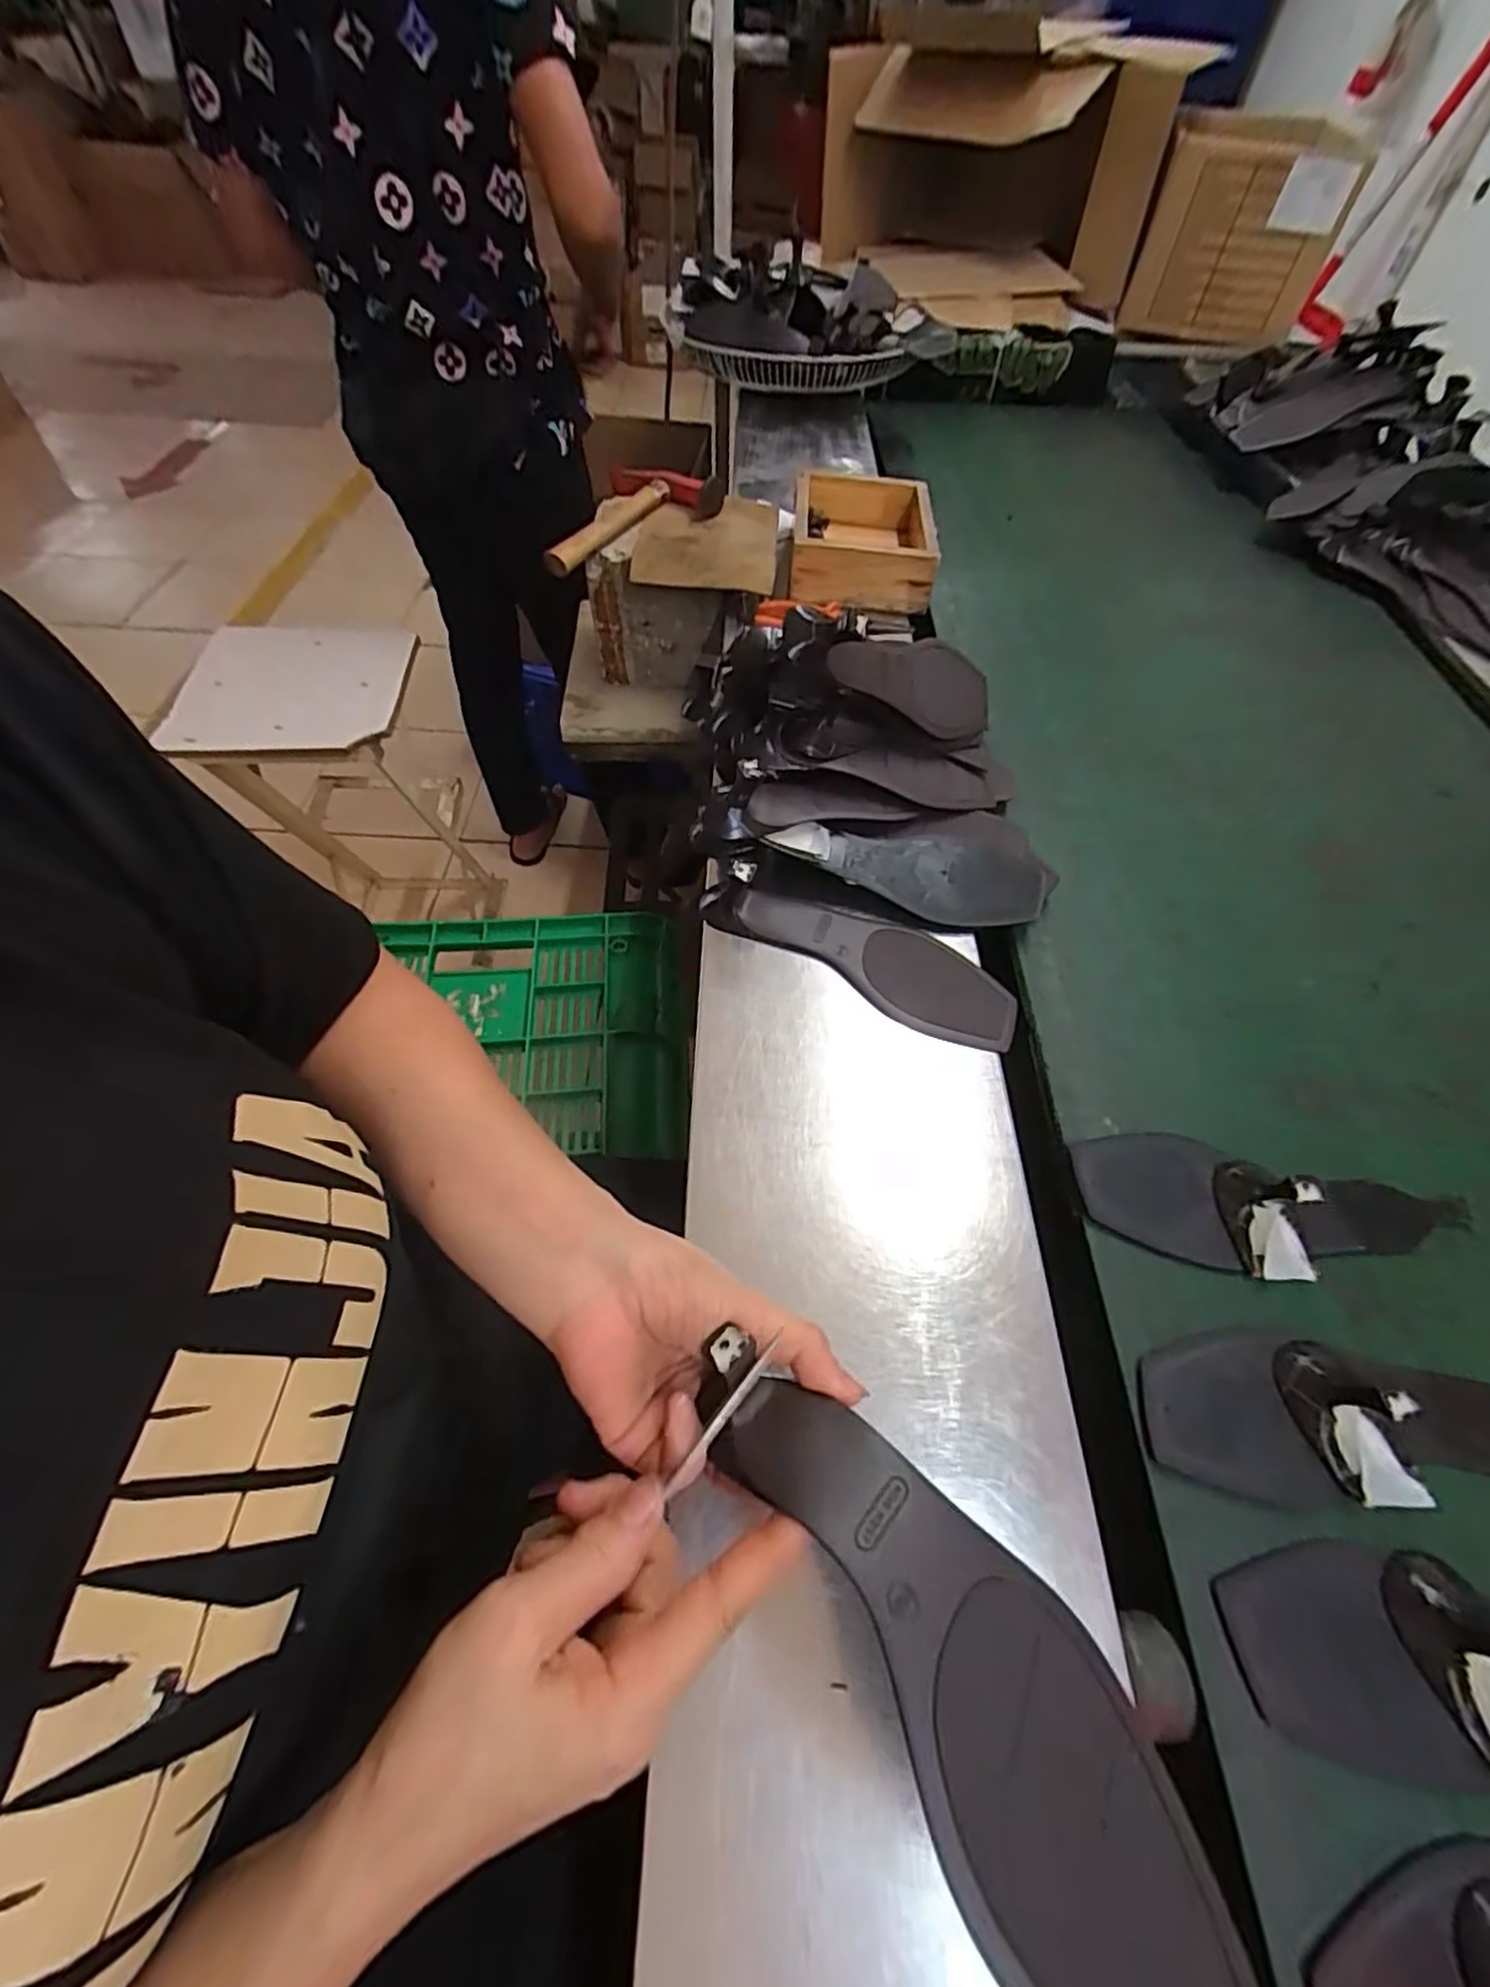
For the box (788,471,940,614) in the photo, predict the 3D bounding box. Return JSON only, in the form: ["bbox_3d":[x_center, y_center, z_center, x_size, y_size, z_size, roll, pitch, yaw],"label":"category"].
[{"bbox_3d":[0.129,-0.495,0.775,0.149,0.062,0.185,4,56,1],"label":"box"}]

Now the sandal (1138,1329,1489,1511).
[{"bbox_3d":[0.320,0.205,0.347,0.232,0.040,0.077,1,56,-1],"label":"sandal"}]

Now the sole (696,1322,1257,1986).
[{"bbox_3d":[0.063,0.207,0.232,0.072,0.039,0.215,-32,55,-20],"label":"sole"}]

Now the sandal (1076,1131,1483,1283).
[{"bbox_3d":[0.313,0.123,0.404,0.228,0.041,0.081,12,56,6],"label":"sandal"}]

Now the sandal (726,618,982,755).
[{"bbox_3d":[0.106,-0.242,0.545,0.225,0.101,0.079,-3,54,-23],"label":"sandal"}]

